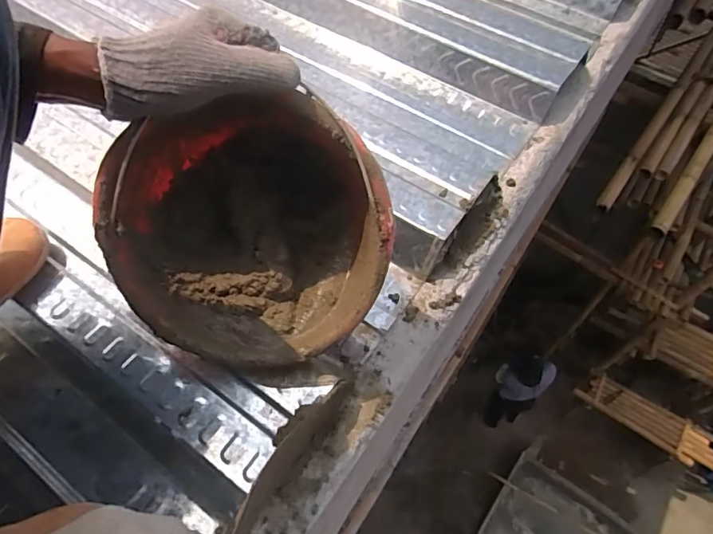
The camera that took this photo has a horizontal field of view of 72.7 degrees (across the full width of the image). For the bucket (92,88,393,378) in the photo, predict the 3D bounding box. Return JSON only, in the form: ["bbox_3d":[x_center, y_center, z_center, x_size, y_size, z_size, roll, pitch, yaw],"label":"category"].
[{"bbox_3d":[-0.090,-0.030,0.472,0.236,0.241,0.136,-15,18,2],"label":"bucket"}]

